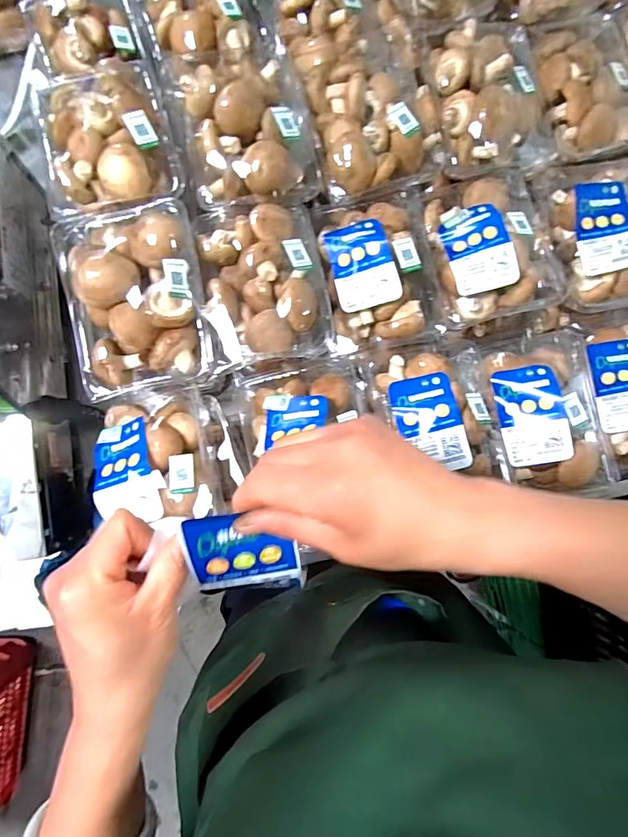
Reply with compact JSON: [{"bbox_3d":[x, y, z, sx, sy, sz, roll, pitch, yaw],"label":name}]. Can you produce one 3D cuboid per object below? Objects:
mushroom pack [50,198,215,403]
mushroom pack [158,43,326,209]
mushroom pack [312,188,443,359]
[{"bbox_3d":[-0.170,-0.117,0.438,0.128,0.060,0.176,-10,87,-7],"label":"mushroom pack"},{"bbox_3d":[-0.071,-0.293,0.469,0.126,0.057,0.156,-15,87,-7],"label":"mushroom pack"},{"bbox_3d":[0.064,-0.159,0.489,0.122,0.060,0.164,-11,87,-7],"label":"mushroom pack"}]

